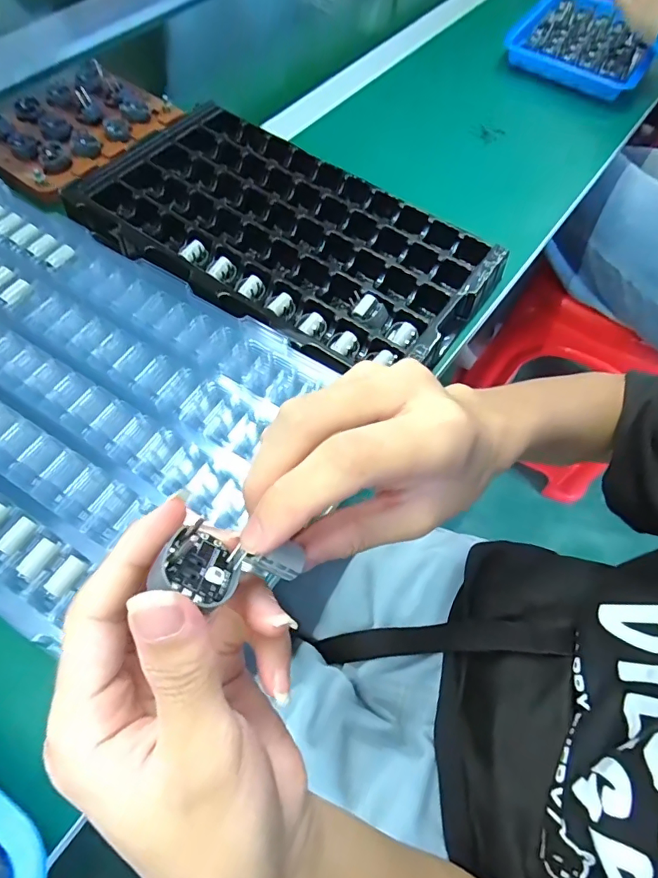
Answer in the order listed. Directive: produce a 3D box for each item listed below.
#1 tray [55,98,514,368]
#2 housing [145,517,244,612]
[{"bbox_3d":[-0.043,-0.186,0.429,0.355,0.034,0.202,34,66,15],"label":"tray"},{"bbox_3d":[-0.044,0.043,0.152,0.024,0.014,0.024,25,42,-26],"label":"housing"}]

